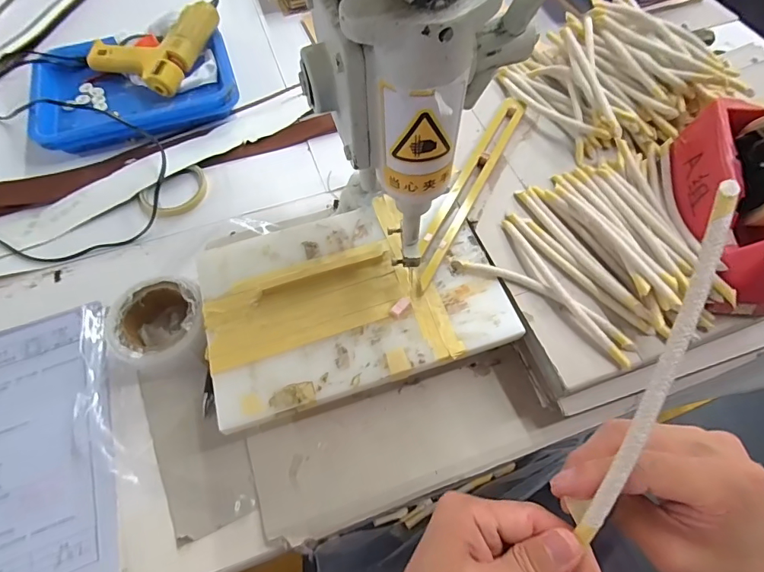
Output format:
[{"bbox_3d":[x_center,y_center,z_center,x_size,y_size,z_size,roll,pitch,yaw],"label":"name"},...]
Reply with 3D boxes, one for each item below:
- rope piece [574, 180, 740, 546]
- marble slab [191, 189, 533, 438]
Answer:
[{"bbox_3d":[0.142,0.041,0.216,0.014,0.013,0.191,20,94,11],"label":"rope piece"},{"bbox_3d":[-0.032,0.007,0.448,0.297,0.011,0.200,-17,65,-7],"label":"marble slab"}]

